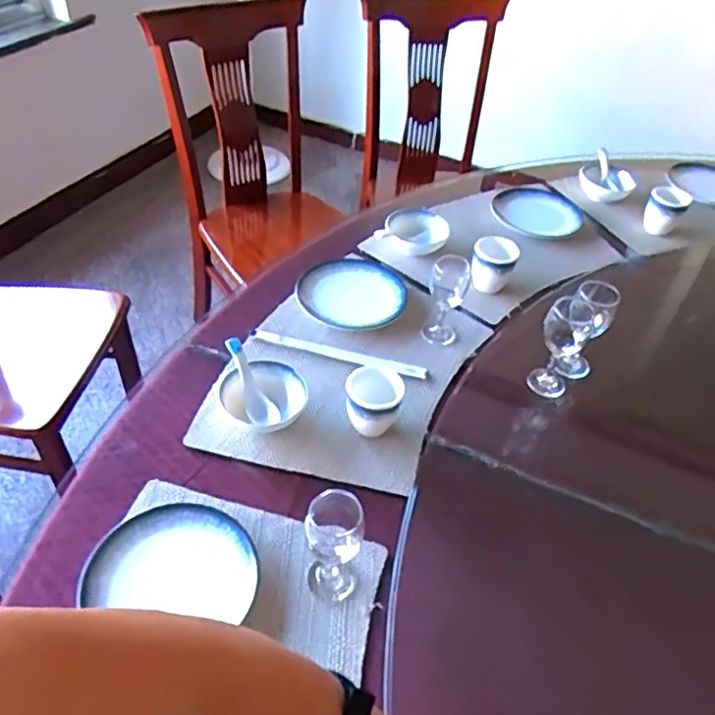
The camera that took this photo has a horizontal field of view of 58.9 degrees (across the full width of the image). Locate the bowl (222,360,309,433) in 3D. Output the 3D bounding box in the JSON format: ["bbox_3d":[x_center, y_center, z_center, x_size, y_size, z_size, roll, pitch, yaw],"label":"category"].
[{"bbox_3d":[-0.125,0.056,0.850,0.104,0.048,0.118,-26,54,-29],"label":"bowl"}]

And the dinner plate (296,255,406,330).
[{"bbox_3d":[-0.005,-0.116,1.050,0.169,0.014,0.183,4,45,-4],"label":"dinner plate"}]

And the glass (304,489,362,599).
[{"bbox_3d":[-0.025,0.193,0.649,0.055,0.128,0.051,4,45,-4],"label":"glass"}]

